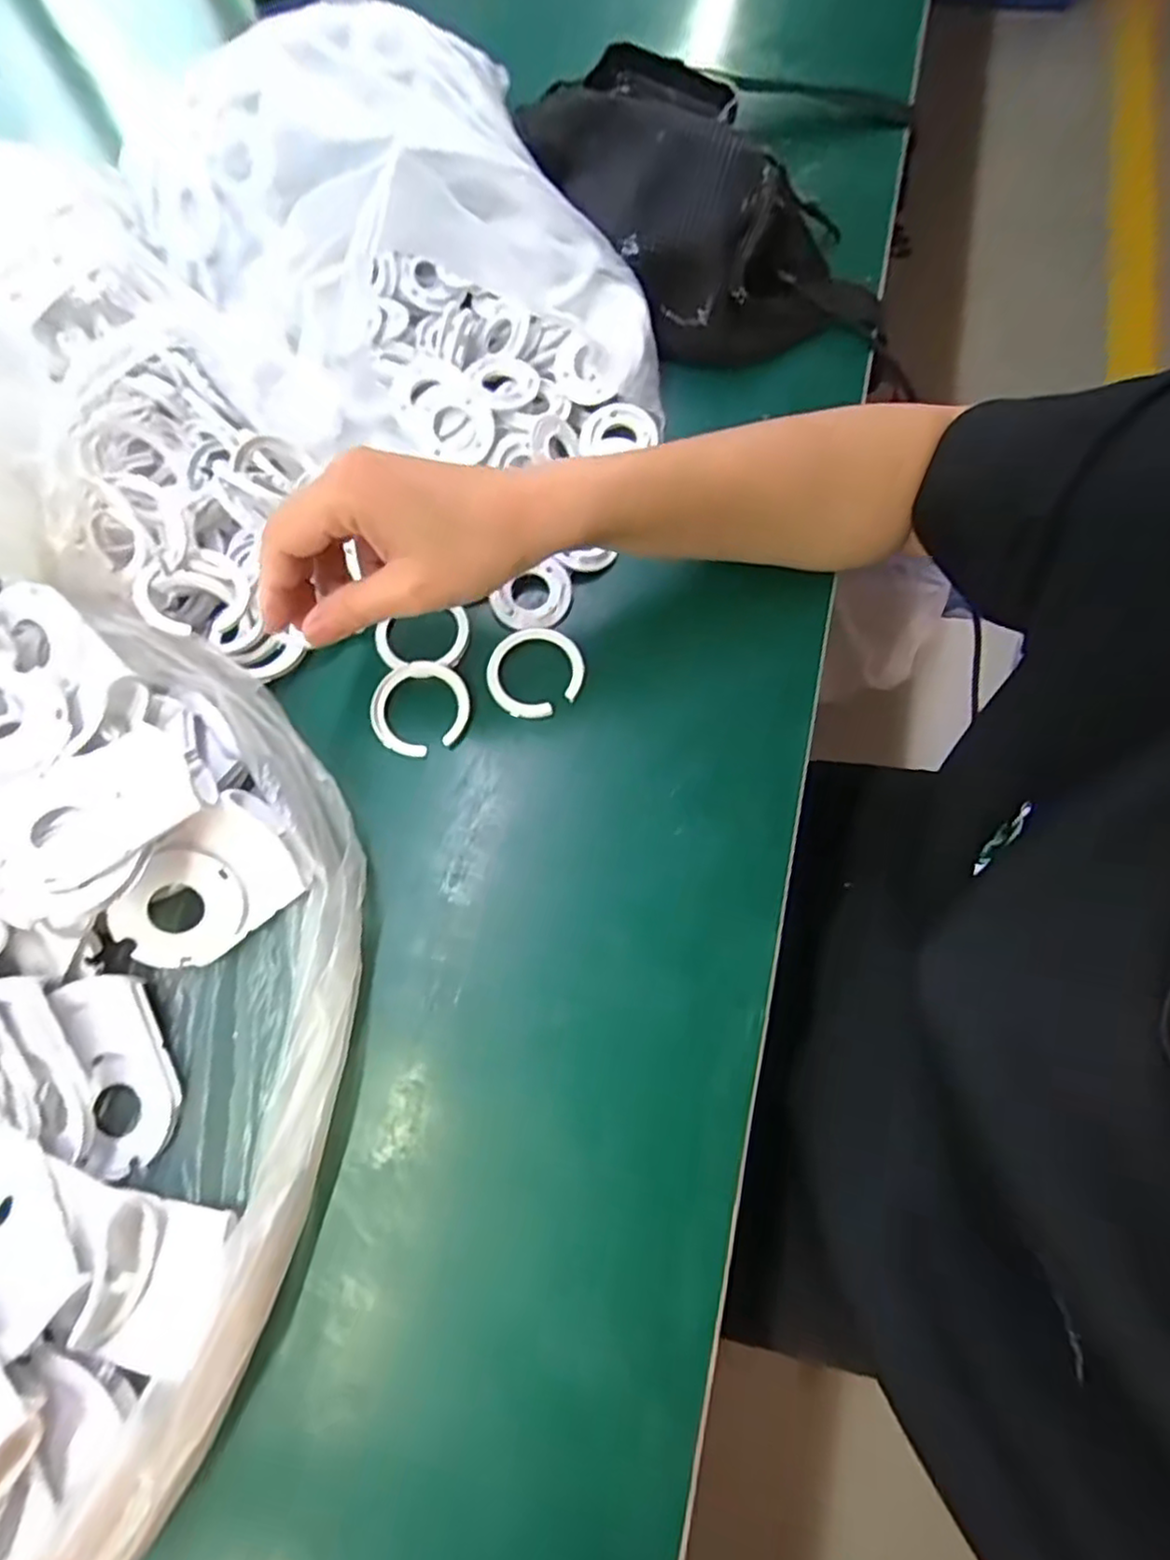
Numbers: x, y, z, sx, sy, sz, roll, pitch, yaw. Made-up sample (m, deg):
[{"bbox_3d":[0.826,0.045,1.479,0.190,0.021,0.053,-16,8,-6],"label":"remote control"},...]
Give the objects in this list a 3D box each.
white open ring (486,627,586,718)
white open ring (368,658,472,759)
[{"bbox_3d":[-0.027,-0.058,0.363,0.050,0.004,0.052,-1,72,2],"label":"white open ring"},{"bbox_3d":[-0.086,-0.038,0.359,0.049,0.006,0.052,-1,72,2],"label":"white open ring"}]

